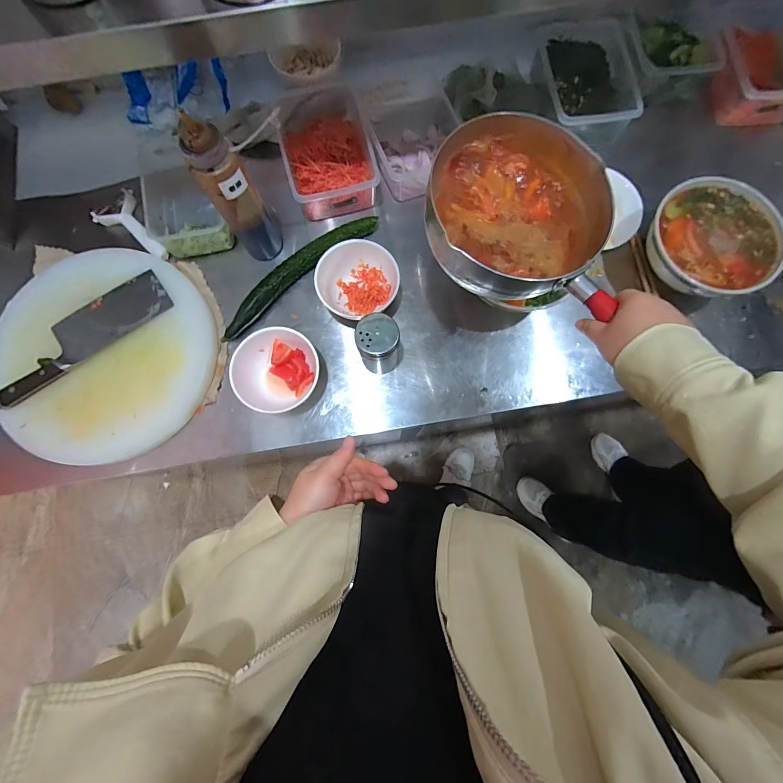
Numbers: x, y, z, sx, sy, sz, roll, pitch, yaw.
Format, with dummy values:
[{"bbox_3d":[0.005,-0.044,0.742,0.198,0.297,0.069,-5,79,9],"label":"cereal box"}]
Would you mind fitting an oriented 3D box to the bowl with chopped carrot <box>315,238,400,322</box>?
[{"bbox_3d":[-0.056,-0.185,0.599,0.135,0.065,0.133,-2,76,0],"label":"bowl with chopped carrot"}]

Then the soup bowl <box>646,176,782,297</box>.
[{"bbox_3d":[0.532,-0.251,0.599,0.199,0.082,0.198,0,76,1],"label":"soup bowl"}]

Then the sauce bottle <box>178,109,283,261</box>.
[{"bbox_3d":[-0.231,-0.296,0.531,0.072,0.224,0.060,-30,78,-6],"label":"sauce bottle"}]

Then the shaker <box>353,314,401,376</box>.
[{"bbox_3d":[-0.021,-0.072,0.553,0.062,0.113,0.059,0,76,1],"label":"shaker"}]

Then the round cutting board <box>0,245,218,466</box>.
[{"bbox_3d":[-0.496,-0.073,0.601,0.376,0.039,0.351,0,76,1],"label":"round cutting board"}]

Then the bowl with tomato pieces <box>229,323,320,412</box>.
[{"bbox_3d":[-0.187,-0.038,0.572,0.130,0.071,0.137,0,76,1],"label":"bowl with tomato pieces"}]

